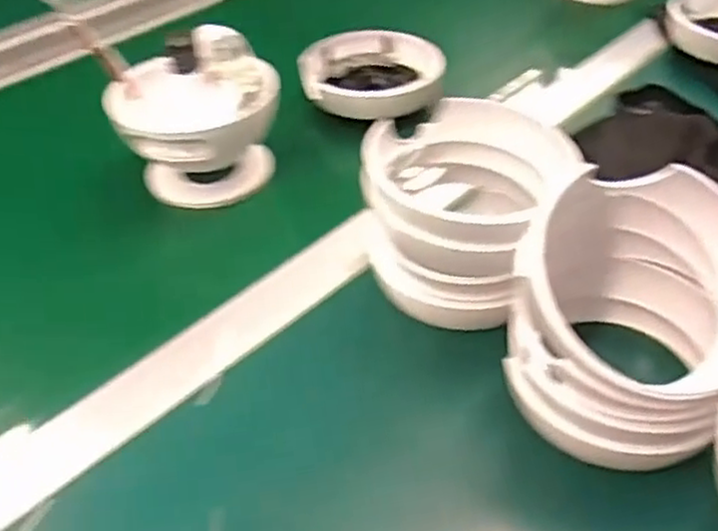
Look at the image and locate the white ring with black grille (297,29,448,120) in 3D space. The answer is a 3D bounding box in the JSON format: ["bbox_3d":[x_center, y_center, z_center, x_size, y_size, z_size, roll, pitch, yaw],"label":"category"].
[{"bbox_3d":[0.012,-0.167,0.637,0.124,0.036,0.093,6,45,8],"label":"white ring with black grille"}]

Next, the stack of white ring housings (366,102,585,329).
[{"bbox_3d":[0.062,-0.030,0.449,0.114,0.102,0.116,31,54,29],"label":"stack of white ring housings"}]

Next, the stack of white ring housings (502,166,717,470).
[{"bbox_3d":[0.146,0.031,0.366,0.102,0.101,0.115,32,54,30],"label":"stack of white ring housings"}]

